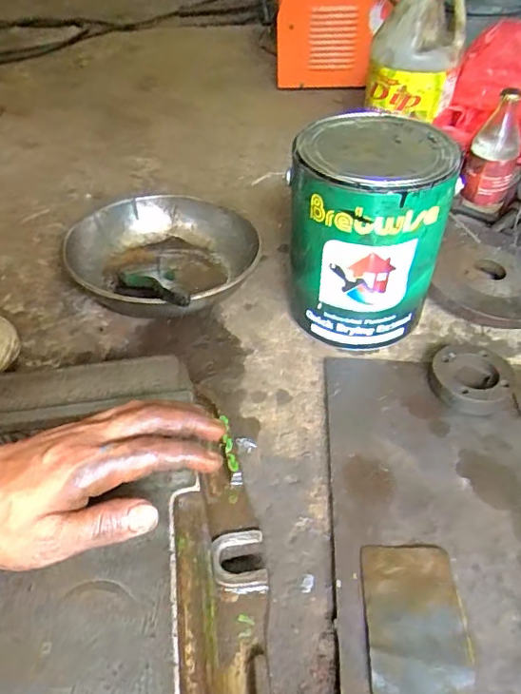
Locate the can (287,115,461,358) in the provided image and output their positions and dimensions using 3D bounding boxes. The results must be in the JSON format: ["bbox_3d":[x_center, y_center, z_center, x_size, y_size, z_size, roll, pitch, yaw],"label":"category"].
[{"bbox_3d":[0.113,-0.117,0.584,0.150,0.208,0.151,3,45,6],"label":"can"}]

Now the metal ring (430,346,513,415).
[{"bbox_3d":[0.217,0.032,0.547,0.079,0.025,0.081,0,43,0],"label":"metal ring"}]

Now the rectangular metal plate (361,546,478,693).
[{"bbox_3d":[0.113,0.201,0.387,0.072,0.005,0.115,4,43,0],"label":"rectangular metal plate"}]

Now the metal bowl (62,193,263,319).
[{"bbox_3d":[-0.131,-0.114,0.692,0.245,0.080,0.242,0,43,0],"label":"metal bowl"}]

